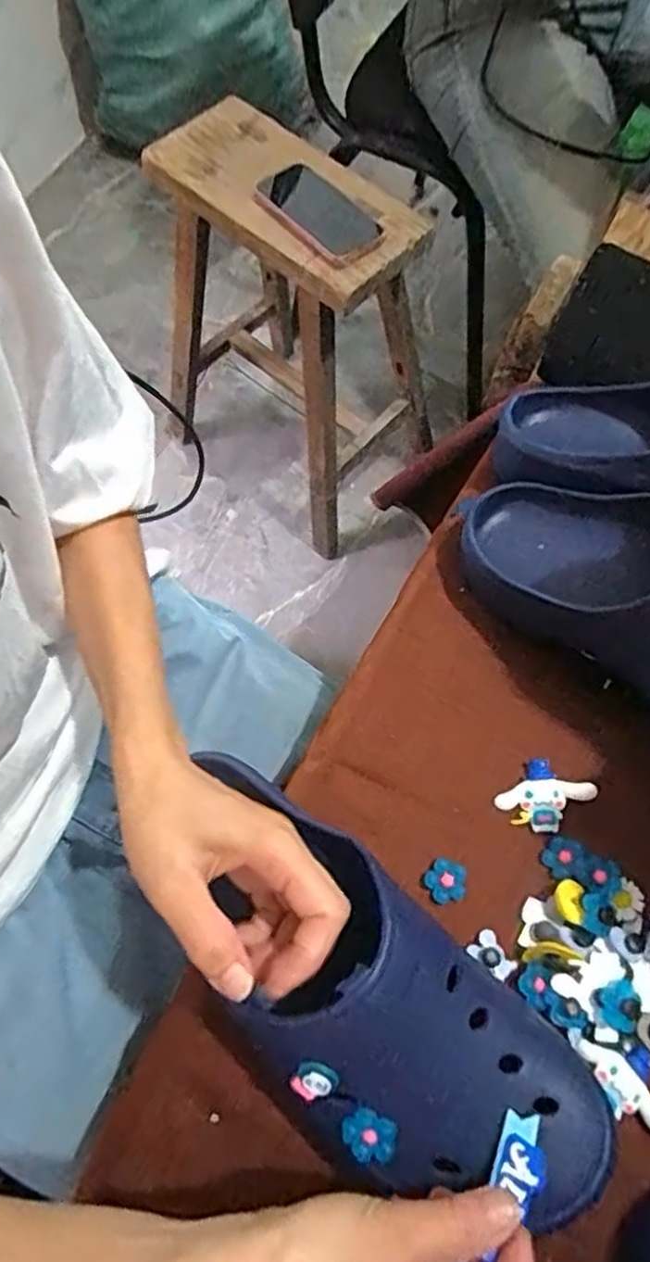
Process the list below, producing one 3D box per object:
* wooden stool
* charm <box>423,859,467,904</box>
[{"bbox_3d":[-0.048,-0.447,1.064,0.377,0.497,0.298,35,72,14],"label":"wooden stool"},{"bbox_3d":[0.070,0.147,0.403,0.023,0.006,0.023,0,68,0],"label":"charm"}]

